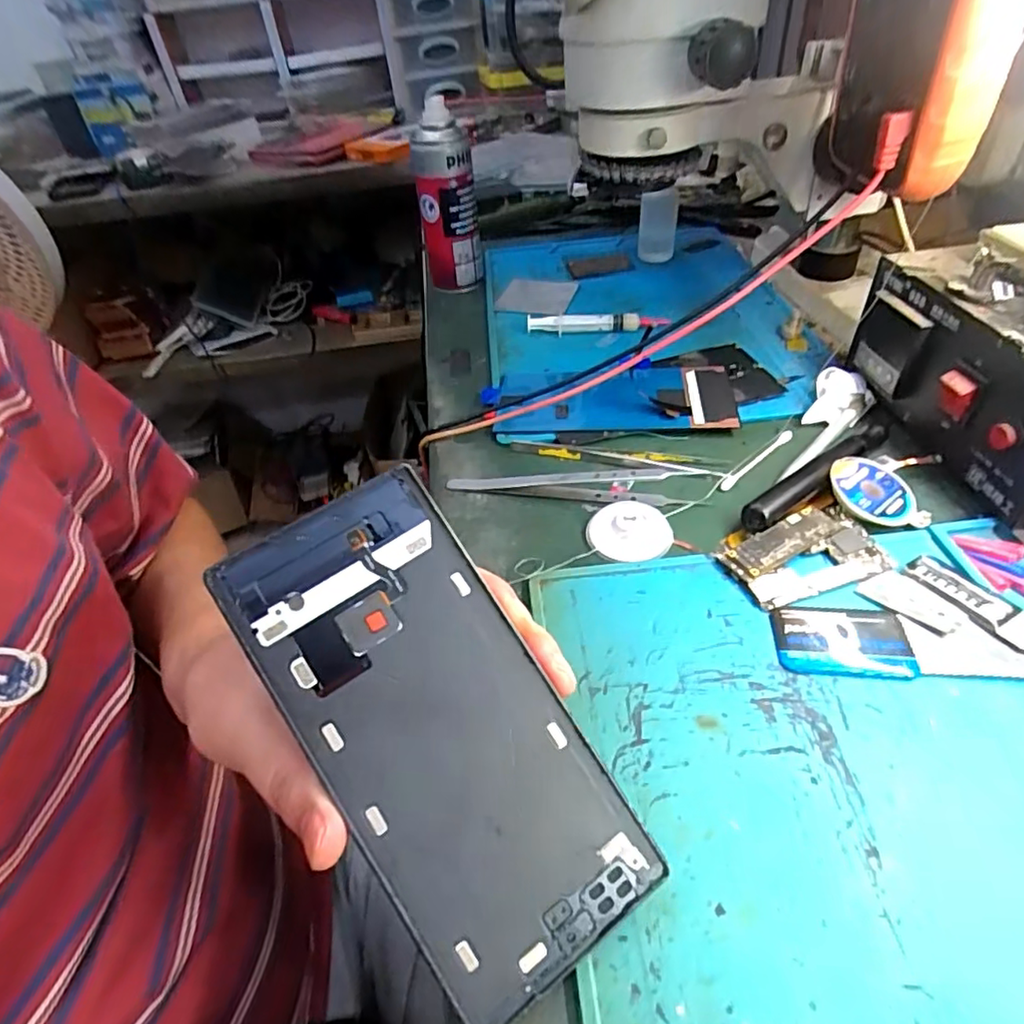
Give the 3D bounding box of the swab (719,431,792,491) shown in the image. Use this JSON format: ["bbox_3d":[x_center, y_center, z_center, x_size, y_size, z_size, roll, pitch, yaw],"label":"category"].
[{"bbox_3d":[0.149,-0.034,0.361,0.070,0.007,0.005,-35,49,-26],"label":"swab"}]

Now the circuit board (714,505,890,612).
[{"bbox_3d":[0.145,0.021,0.299,0.074,0.008,0.047,-14,43,-7],"label":"circuit board"}]

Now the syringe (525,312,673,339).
[{"bbox_3d":[0.069,-0.154,0.492,0.114,0.018,0.009,4,44,12],"label":"syringe"}]

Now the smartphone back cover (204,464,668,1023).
[{"bbox_3d":[-0.023,0.068,0.193,0.073,0.005,0.162,-30,82,-22],"label":"smartphone back cover"}]

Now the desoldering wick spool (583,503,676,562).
[{"bbox_3d":[0.064,0.010,0.323,0.044,0.009,0.037,2,44,11],"label":"desoldering wick spool"}]

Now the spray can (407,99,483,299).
[{"bbox_3d":[-0.059,-0.278,0.546,0.053,0.155,0.046,-8,43,0],"label":"spray can"}]

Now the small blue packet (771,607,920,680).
[{"bbox_3d":[0.146,0.057,0.264,0.054,0.004,0.034,1,44,9],"label":"small blue packet"}]

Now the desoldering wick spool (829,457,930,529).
[{"bbox_3d":[0.196,-0.011,0.322,0.046,0.004,0.046,4,56,-6],"label":"desoldering wick spool"}]

